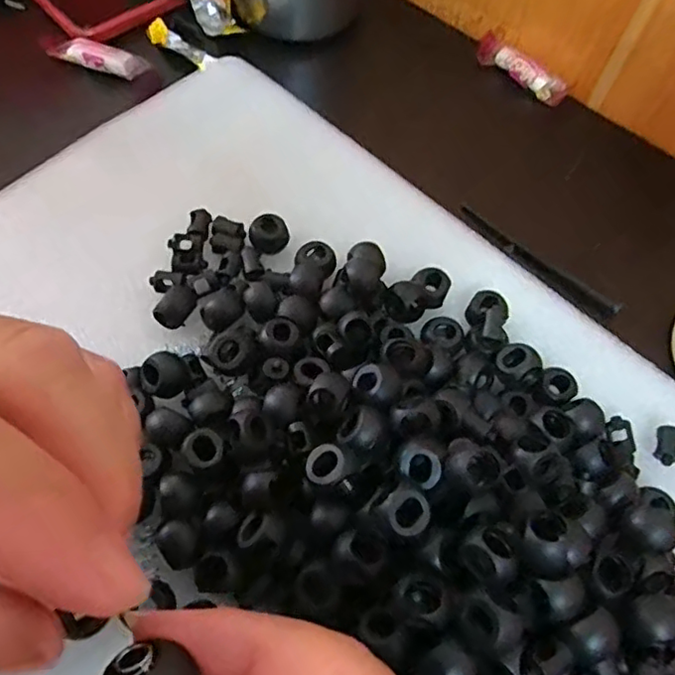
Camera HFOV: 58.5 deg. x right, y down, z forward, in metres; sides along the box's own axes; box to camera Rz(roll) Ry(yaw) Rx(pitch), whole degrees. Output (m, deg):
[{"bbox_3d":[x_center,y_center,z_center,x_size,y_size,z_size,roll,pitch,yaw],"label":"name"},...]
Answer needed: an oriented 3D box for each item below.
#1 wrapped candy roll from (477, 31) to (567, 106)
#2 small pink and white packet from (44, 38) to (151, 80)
[{"bbox_3d":[0.105,-0.156,0.346,0.061,0.014,0.017,42,69,16],"label":"wrapped candy roll"},{"bbox_3d":[-0.130,-0.152,0.326,0.052,0.011,0.013,15,64,4],"label":"small pink and white packet"}]

